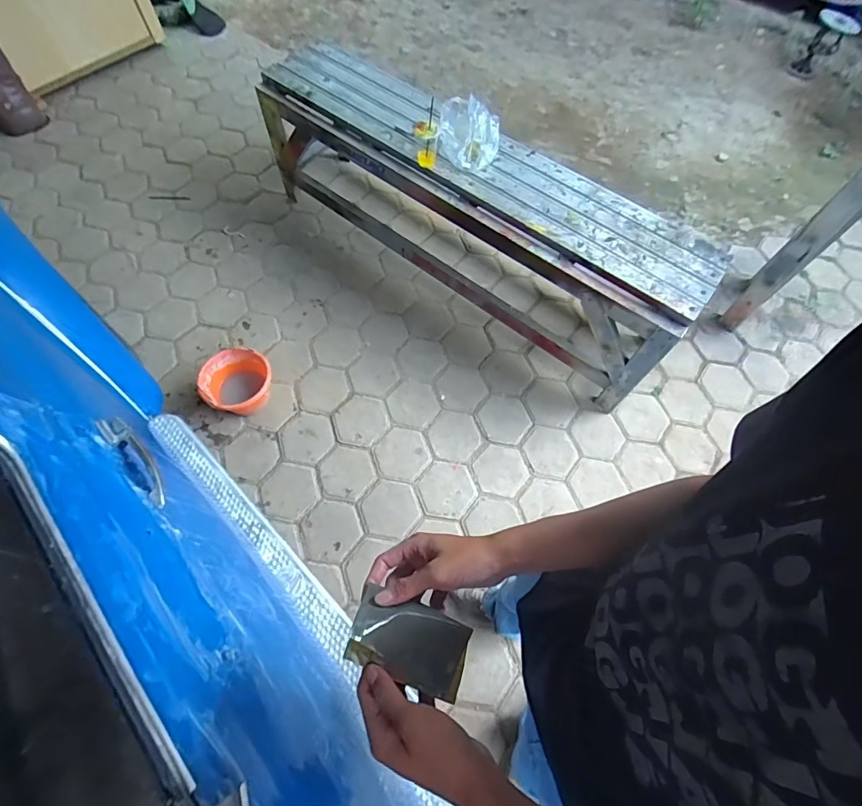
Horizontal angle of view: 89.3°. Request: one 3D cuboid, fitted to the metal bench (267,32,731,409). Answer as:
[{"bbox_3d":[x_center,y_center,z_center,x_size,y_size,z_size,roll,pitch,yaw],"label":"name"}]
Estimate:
[{"bbox_3d":[0.112,-0.738,1.681,1.780,0.521,0.378,37,68,15],"label":"metal bench"}]

